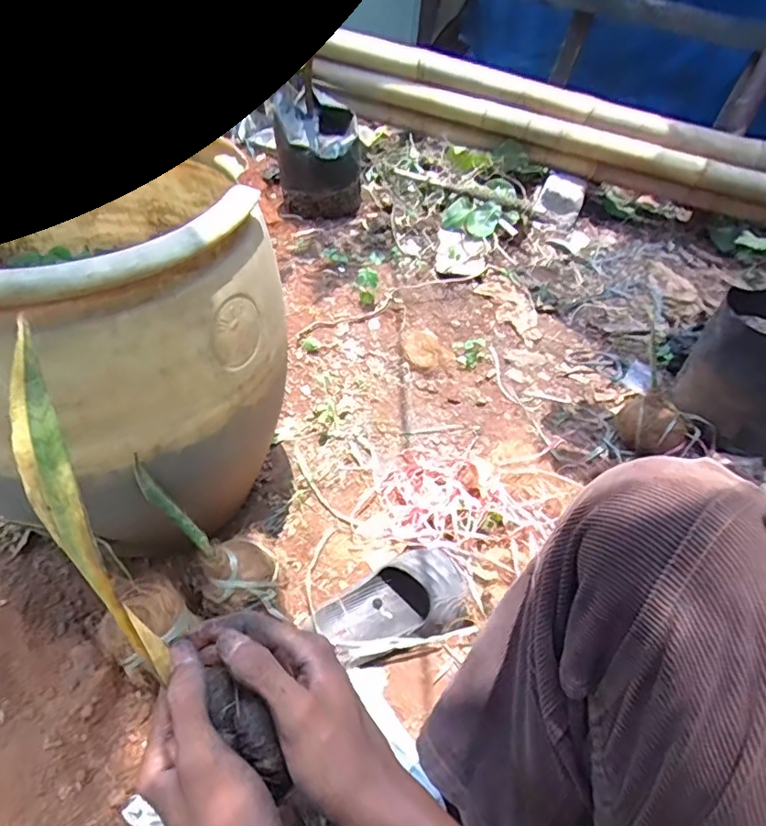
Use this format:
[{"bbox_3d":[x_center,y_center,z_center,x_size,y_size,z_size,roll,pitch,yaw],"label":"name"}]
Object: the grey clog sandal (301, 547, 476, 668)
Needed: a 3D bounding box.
[{"bbox_3d":[0.011,0.248,0.724,0.202,0.073,0.117,-10,47,-18],"label":"grey clog sandal"}]

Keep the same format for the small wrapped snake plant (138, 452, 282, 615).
[{"bbox_3d":[-0.212,0.144,0.653,0.081,0.274,0.086,-8,39,24],"label":"small wrapped snake plant"}]

